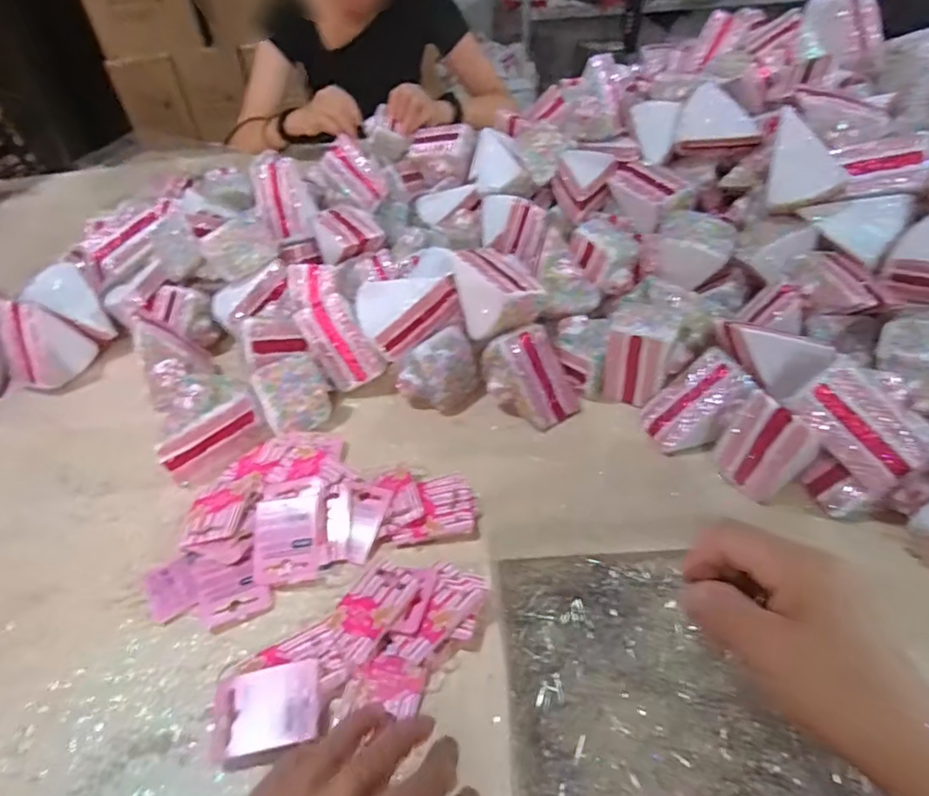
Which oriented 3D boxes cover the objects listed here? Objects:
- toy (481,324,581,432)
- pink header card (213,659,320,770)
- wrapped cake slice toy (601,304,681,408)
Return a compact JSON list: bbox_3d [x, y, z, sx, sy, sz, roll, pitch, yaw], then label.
[{"bbox_3d":[0.060,-0.020,0.531,0.064,0.066,0.082,-32,49,-29],"label":"toy"},{"bbox_3d":[-0.118,0.189,0.344,0.062,0.011,0.049,-9,42,-6],"label":"pink header card"},{"bbox_3d":[0.158,-0.040,0.521,0.061,0.086,0.050,14,44,19],"label":"wrapped cake slice toy"}]

